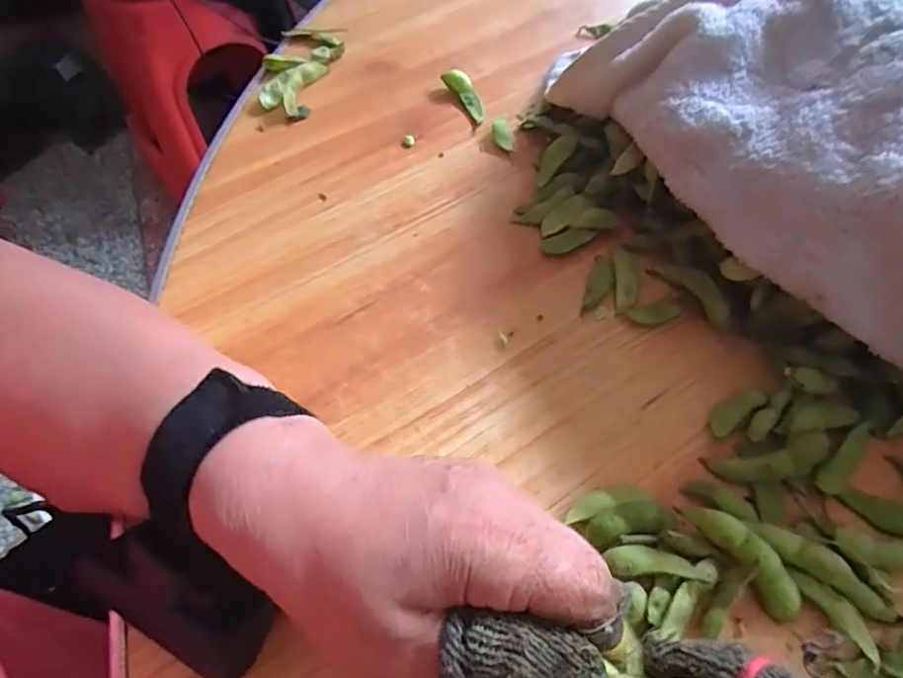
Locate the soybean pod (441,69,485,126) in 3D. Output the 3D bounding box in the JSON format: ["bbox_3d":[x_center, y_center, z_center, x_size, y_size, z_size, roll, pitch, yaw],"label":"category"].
[{"bbox_3d":[0.010,-0.162,0.386,0.013,0.013,0.050,-27,63,-13],"label":"soybean pod"}]

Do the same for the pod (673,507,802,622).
[{"bbox_3d":[0.116,0.086,0.229,0.016,0.013,0.050,-32,64,-15],"label":"pod"}]

